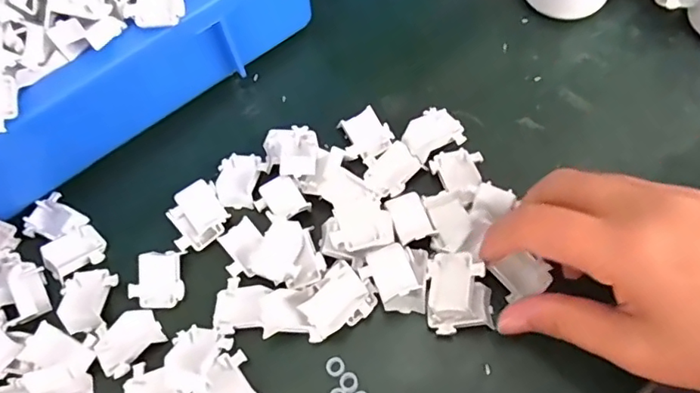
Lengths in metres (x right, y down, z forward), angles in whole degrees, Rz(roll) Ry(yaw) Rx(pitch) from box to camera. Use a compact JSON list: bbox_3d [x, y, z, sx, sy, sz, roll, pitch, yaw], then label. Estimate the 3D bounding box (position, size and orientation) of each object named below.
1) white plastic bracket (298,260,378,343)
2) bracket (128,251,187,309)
[{"bbox_3d":[-0.008,0.055,0.276,0.038,0.011,0.028,-40,67,-13],"label":"white plastic bracket"},{"bbox_3d":[-0.106,0.045,0.295,0.028,0.009,0.031,-5,63,3],"label":"bracket"}]

